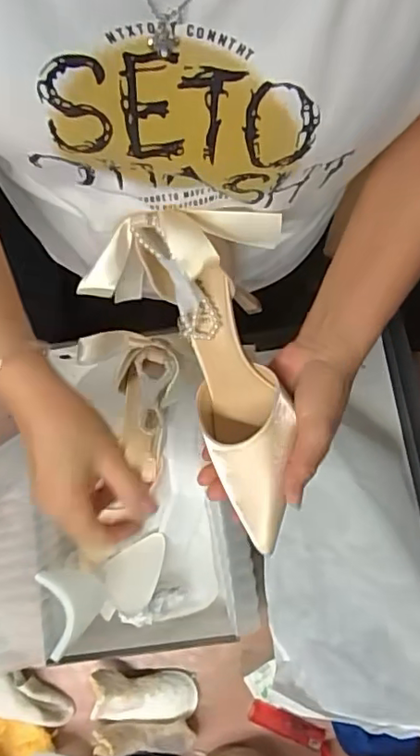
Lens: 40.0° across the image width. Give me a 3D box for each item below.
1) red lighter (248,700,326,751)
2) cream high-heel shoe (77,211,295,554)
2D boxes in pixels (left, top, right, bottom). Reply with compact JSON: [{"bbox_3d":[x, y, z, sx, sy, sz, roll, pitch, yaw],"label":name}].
[{"bbox_3d":[0.079,0.352,0.585,0.078,0.008,0.022,20,80,4],"label":"red lighter"},{"bbox_3d":[0.004,-0.003,0.429,0.124,0.098,0.237,-20,94,-3],"label":"cream high-heel shoe"}]

